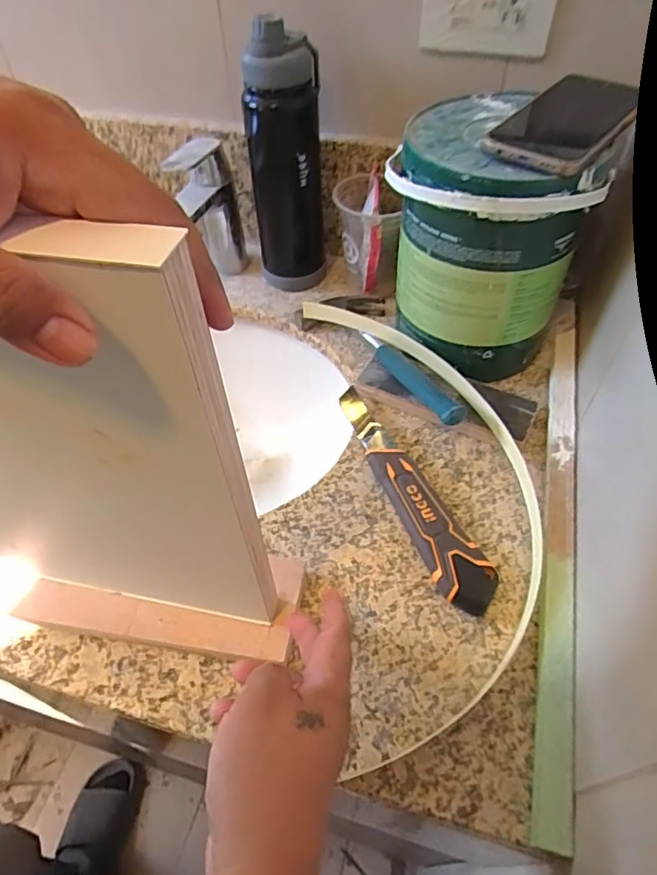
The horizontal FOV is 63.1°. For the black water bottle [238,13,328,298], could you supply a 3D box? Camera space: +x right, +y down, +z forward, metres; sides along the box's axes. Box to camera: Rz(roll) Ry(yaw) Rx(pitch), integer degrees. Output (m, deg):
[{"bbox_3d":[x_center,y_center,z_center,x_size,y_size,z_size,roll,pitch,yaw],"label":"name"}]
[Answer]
[{"bbox_3d":[-0.048,-0.301,0.596,0.079,0.259,0.079,-5,51,-2],"label":"black water bottle"}]

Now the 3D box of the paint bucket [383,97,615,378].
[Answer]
[{"bbox_3d":[0.147,-0.189,0.526,0.175,0.202,0.185,11,52,10],"label":"paint bucket"}]

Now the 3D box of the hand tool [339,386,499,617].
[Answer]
[{"bbox_3d":[0.065,0.043,0.480,0.043,0.022,0.248,-22,54,-15],"label":"hand tool"}]

